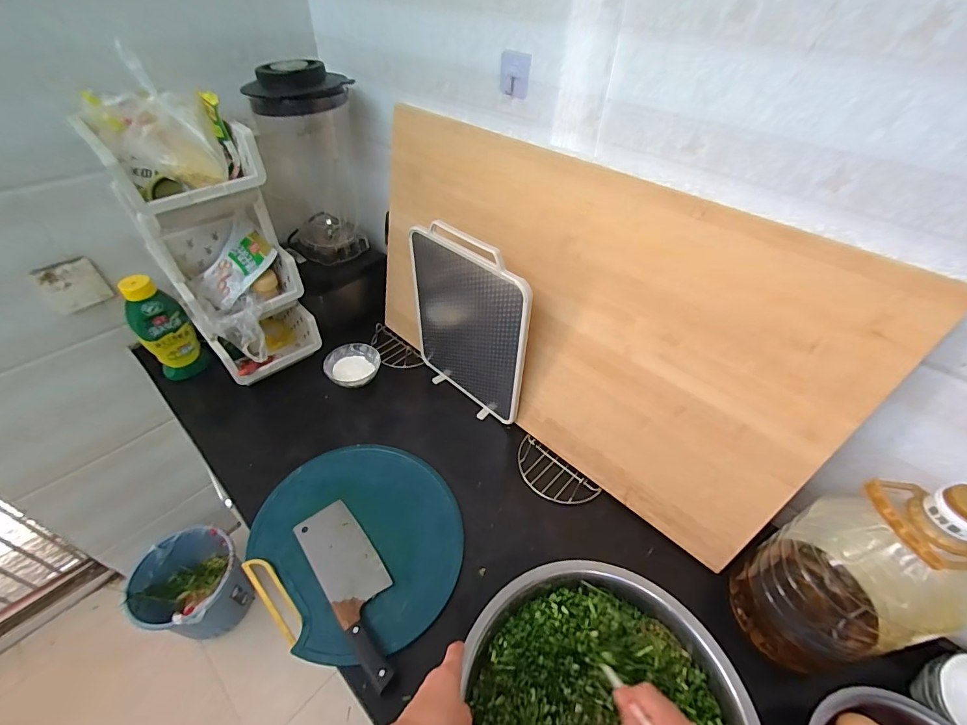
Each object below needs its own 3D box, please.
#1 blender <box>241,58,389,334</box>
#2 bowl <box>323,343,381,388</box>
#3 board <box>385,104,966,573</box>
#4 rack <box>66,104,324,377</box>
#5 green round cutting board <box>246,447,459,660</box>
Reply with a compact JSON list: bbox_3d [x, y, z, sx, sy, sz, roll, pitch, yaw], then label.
[{"bbox_3d":[-0.360,-0.337,0.936,0.213,0.508,0.269,-15,47,-17],"label":"blender"},{"bbox_3d":[-0.298,0.010,0.946,0.114,0.039,0.120,1,44,-1],"label":"bowl"},{"bbox_3d":[0.116,-0.083,0.723,0.872,0.496,0.026,35,40,28],"label":"board"},{"bbox_3d":[-0.511,-0.208,0.819,0.204,0.507,0.312,-32,54,-30],"label":"rack"},{"bbox_3d":[-0.206,0.283,0.696,0.320,0.027,0.351,1,44,-1],"label":"green round cutting board"}]

